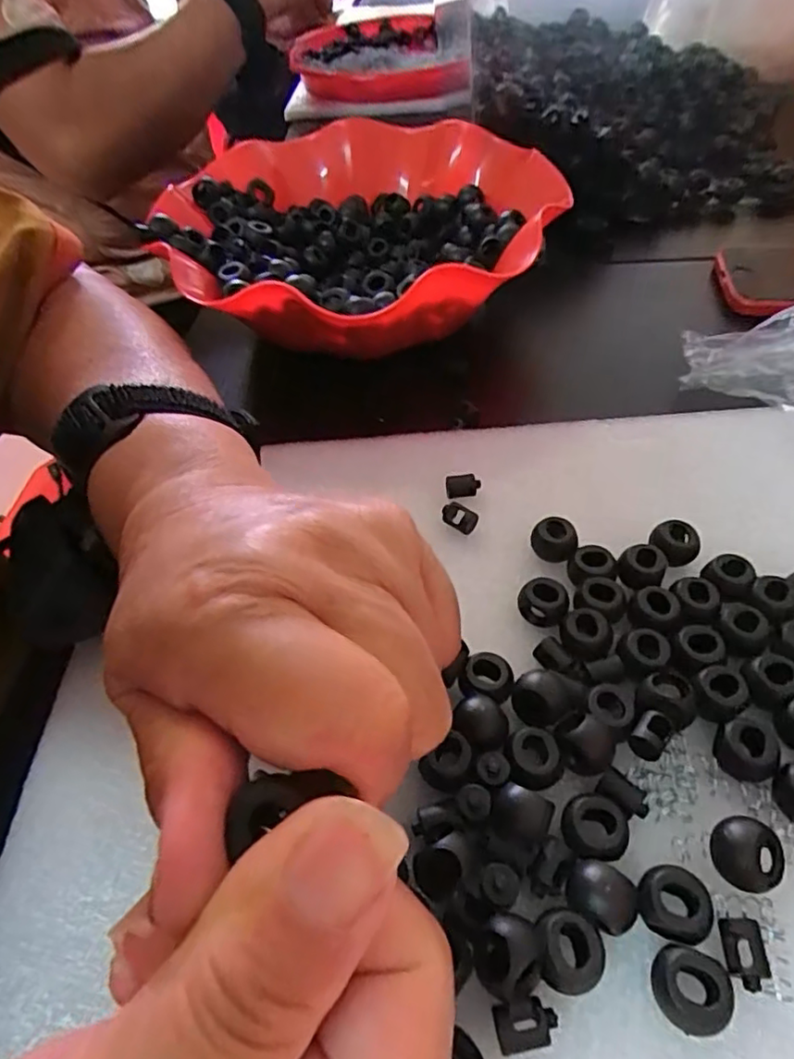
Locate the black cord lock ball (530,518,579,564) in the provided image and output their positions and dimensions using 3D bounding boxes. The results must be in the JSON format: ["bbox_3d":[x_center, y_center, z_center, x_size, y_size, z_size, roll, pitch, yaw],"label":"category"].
[{"bbox_3d":[0.062,0.005,0.237,0.017,0.014,0.013,7,52,11],"label":"black cord lock ball"}]

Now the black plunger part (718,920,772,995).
[{"bbox_3d":[0.087,0.107,0.152,0.009,0.008,0.014,1,51,6],"label":"black plunger part"}]

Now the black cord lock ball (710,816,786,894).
[{"bbox_3d":[0.094,0.088,0.163,0.016,0.012,0.016,-3,51,3],"label":"black cord lock ball"}]

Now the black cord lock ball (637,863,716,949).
[{"bbox_3d":[0.072,0.098,0.157,0.017,0.011,0.017,-3,51,3],"label":"black cord lock ball"}]

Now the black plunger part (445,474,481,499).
[{"bbox_3d":[0.029,-0.019,0.260,0.015,0.007,0.006,-6,51,1],"label":"black plunger part"}]

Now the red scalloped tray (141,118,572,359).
[{"bbox_3d":[-0.017,-0.171,0.352,0.208,0.053,0.230,23,55,24],"label":"red scalloped tray"}]

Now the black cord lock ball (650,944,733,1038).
[{"bbox_3d":[0.071,0.112,0.147,0.017,0.013,0.016,-3,51,3],"label":"black cord lock ball"}]

